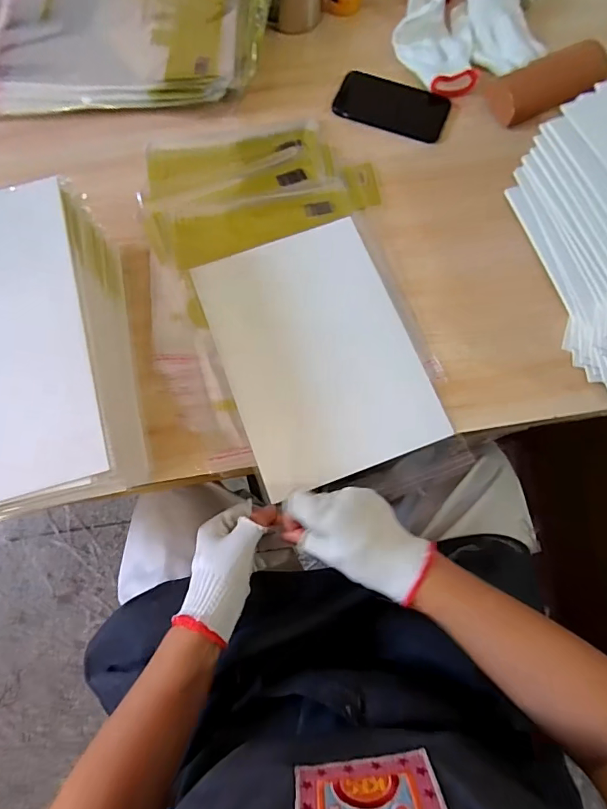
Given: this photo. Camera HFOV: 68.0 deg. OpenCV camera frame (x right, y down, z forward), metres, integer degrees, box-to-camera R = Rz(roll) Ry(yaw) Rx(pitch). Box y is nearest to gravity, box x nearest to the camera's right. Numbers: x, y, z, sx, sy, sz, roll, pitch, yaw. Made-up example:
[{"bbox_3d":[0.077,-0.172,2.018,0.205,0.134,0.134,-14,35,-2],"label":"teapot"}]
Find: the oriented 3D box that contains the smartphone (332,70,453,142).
[{"bbox_3d":[0.121,-0.406,0.611,0.147,0.013,0.083,22,76,7],"label":"smartphone"}]

